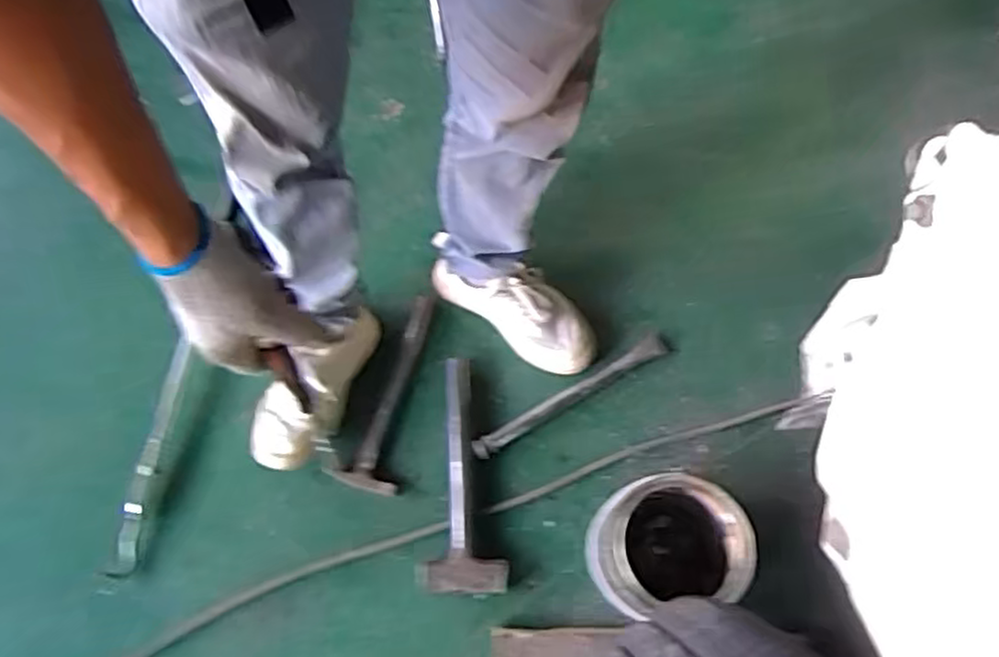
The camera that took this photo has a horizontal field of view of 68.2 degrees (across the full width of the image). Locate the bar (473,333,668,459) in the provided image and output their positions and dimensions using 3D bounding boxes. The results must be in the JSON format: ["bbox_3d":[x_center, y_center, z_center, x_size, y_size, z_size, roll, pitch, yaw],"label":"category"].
[{"bbox_3d":[0.105,0.094,1.061,0.324,0.020,0.029,-29,70,-13],"label":"bar"}]

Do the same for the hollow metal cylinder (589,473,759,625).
[{"bbox_3d":[0.199,0.269,0.909,0.174,0.159,0.140,-13,67,-7],"label":"hollow metal cylinder"}]

